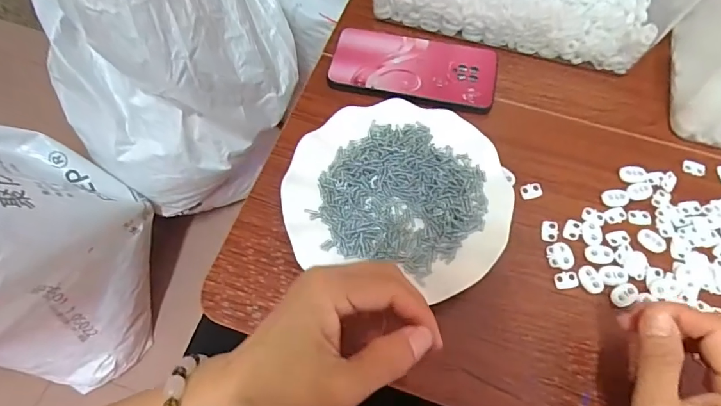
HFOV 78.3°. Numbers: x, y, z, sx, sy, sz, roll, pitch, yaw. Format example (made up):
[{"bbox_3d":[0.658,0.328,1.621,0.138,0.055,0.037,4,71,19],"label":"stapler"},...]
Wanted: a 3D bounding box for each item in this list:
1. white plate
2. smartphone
[{"bbox_3d":[0.033,-0.011,0.382,0.181,0.025,0.167,0,64,0],"label":"white plate"},{"bbox_3d":[0.053,-0.135,0.451,0.164,0.013,0.082,12,65,6],"label":"smartphone"}]

